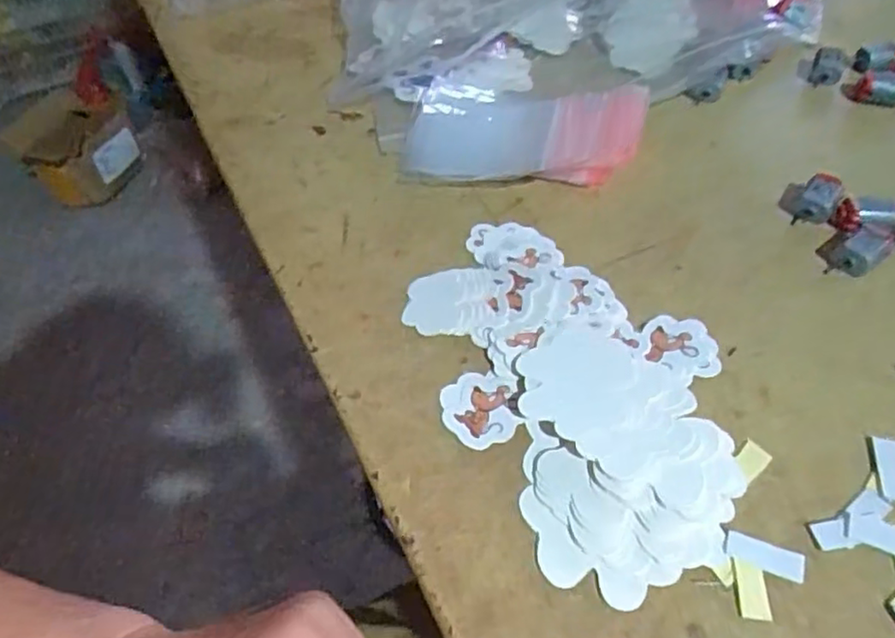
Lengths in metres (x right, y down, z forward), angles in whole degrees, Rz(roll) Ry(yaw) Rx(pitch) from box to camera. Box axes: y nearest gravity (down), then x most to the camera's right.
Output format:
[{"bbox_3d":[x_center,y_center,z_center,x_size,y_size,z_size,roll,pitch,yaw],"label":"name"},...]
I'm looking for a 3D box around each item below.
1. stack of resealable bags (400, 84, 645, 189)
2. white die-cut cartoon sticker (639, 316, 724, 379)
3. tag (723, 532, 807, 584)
[{"bbox_3d":[0.048,-0.122,0.434,0.149,0.029,0.083,7,49,12],"label":"stack of resealable bags"},{"bbox_3d":[0.113,0.013,0.324,0.034,0.007,0.033,0,48,6],"label":"white die-cut cartoon sticker"},{"bbox_3d":[0.122,0.090,0.254,0.028,0.004,0.011,14,51,17],"label":"tag"}]

